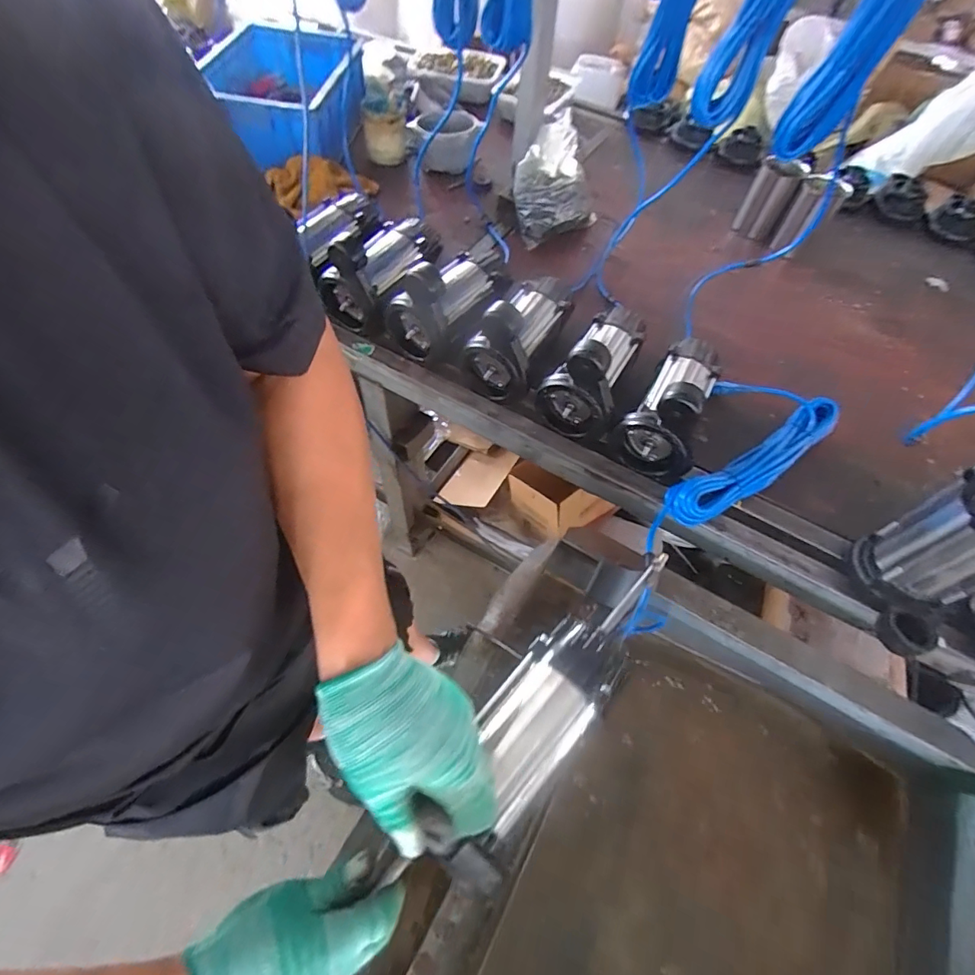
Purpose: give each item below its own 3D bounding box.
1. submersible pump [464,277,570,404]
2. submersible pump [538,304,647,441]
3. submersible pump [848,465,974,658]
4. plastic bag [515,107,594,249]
[{"bbox_3d":[0.058,-0.262,0.788,0.104,0.160,0.210,29,61,13],"label":"submersible pump"},{"bbox_3d":[0.180,-0.207,0.758,0.114,0.161,0.225,28,61,12],"label":"submersible pump"},{"bbox_3d":[0.541,0.084,0.557,0.145,0.235,0.119,-34,67,-22],"label":"submersible pump"},{"bbox_3d":[0.143,-0.617,0.978,0.171,0.165,0.146,15,59,5],"label":"plastic bag"}]

